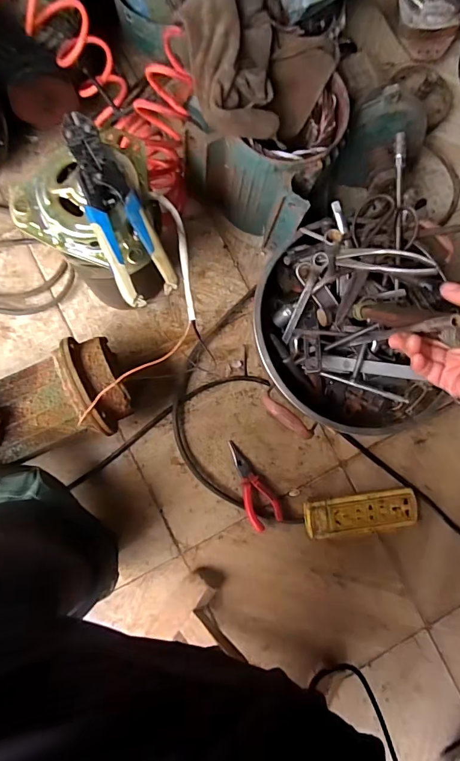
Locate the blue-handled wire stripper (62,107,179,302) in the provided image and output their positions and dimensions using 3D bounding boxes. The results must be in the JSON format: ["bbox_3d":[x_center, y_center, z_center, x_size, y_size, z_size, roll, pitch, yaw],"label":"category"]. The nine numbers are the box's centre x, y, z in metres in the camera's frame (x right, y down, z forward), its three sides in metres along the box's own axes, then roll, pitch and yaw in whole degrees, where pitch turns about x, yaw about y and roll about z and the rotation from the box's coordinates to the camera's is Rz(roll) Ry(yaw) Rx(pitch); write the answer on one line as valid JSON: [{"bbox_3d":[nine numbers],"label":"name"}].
[{"bbox_3d":[-0.123,-0.181,0.435,0.056,0.017,0.208,-25,88,-7],"label":"blue-handled wire stripper"}]

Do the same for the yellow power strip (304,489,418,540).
[{"bbox_3d":[0.214,0.218,0.685,0.185,0.032,0.061,-6,85,-6],"label":"yellow power strip"}]

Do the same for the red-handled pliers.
[{"bbox_3d":[0.031,0.171,0.677,0.055,0.021,0.146,-30,88,-8],"label":"red-handled pliers"}]

